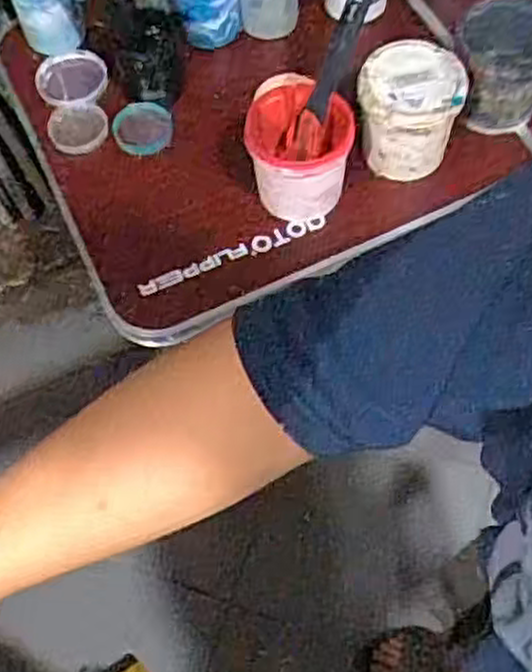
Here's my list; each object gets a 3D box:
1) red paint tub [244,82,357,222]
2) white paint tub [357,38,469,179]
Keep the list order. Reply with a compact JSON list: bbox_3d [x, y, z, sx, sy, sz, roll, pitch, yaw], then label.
[{"bbox_3d":[0.039,-0.237,1.015,0.133,0.109,0.153,-11,66,-3],"label":"red paint tub"},{"bbox_3d":[0.179,-0.282,1.015,0.128,0.127,0.123,3,66,4],"label":"white paint tub"}]

